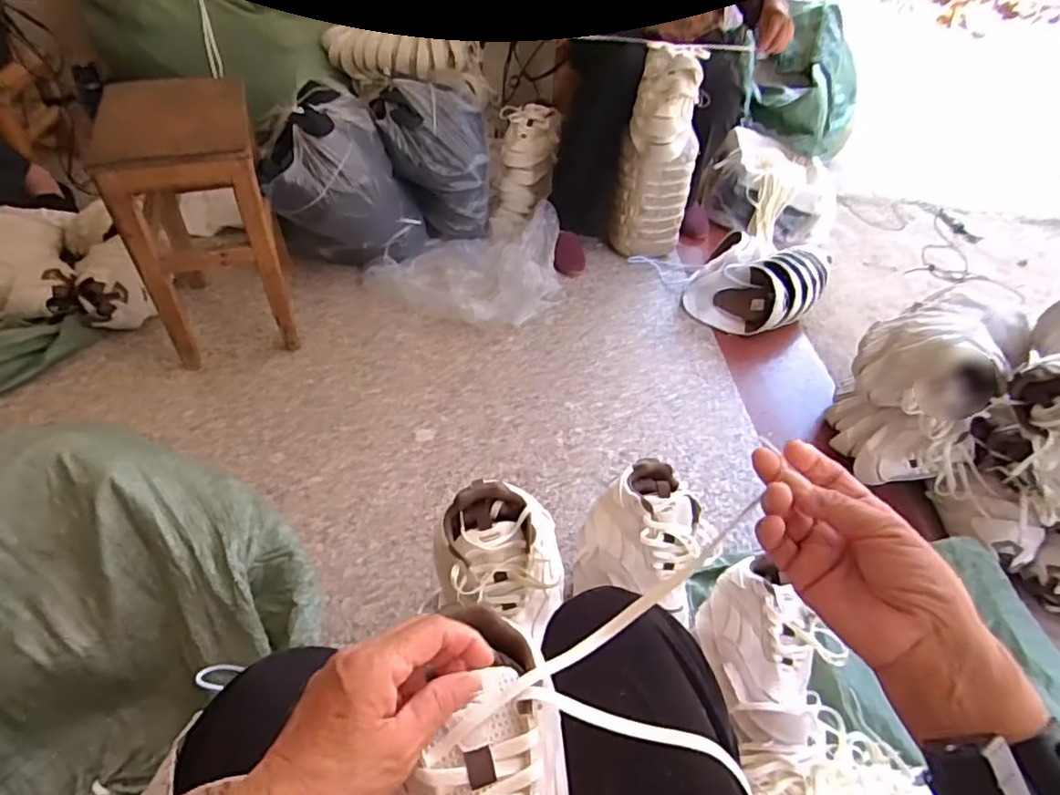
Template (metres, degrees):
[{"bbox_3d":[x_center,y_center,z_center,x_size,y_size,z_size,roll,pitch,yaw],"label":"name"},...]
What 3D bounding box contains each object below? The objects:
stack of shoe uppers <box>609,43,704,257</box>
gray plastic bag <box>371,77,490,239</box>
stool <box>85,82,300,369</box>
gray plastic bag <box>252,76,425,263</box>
[{"bbox_3d":[0.299,-0.545,1.421,0.183,0.460,0.136,13,46,8],"label":"stack of shoe uppers"},{"bbox_3d":[-0.231,-0.565,1.448,0.257,0.313,0.170,-4,46,-9],"label":"gray plastic bag"},{"bbox_3d":[-0.604,-0.323,1.139,0.229,0.433,0.323,-10,47,-15],"label":"stool"},{"bbox_3d":[-0.425,-0.482,1.357,0.346,0.330,0.274,-19,50,-23],"label":"gray plastic bag"}]

